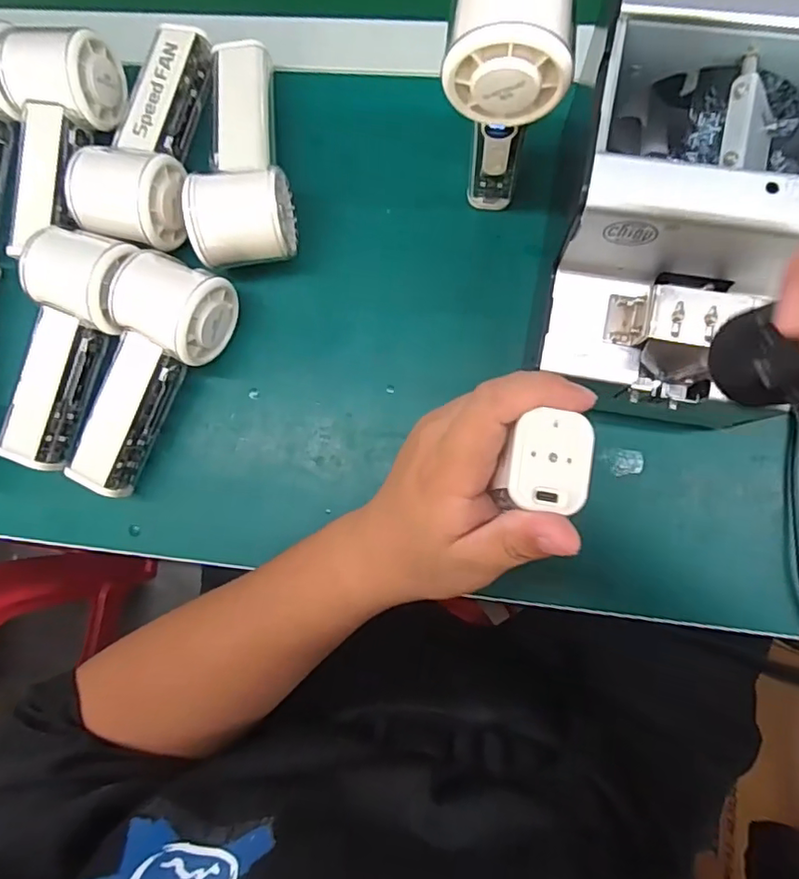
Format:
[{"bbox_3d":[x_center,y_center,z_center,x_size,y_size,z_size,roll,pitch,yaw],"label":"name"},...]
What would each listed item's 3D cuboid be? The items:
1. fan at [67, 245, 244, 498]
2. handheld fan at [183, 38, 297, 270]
[{"bbox_3d":[-0.171,-0.046,0.358,0.066,0.052,0.152,31,86,8],"label":"fan"},{"bbox_3d":[-0.104,-0.189,0.370,0.060,0.075,0.161,-6,82,4],"label":"handheld fan"}]

